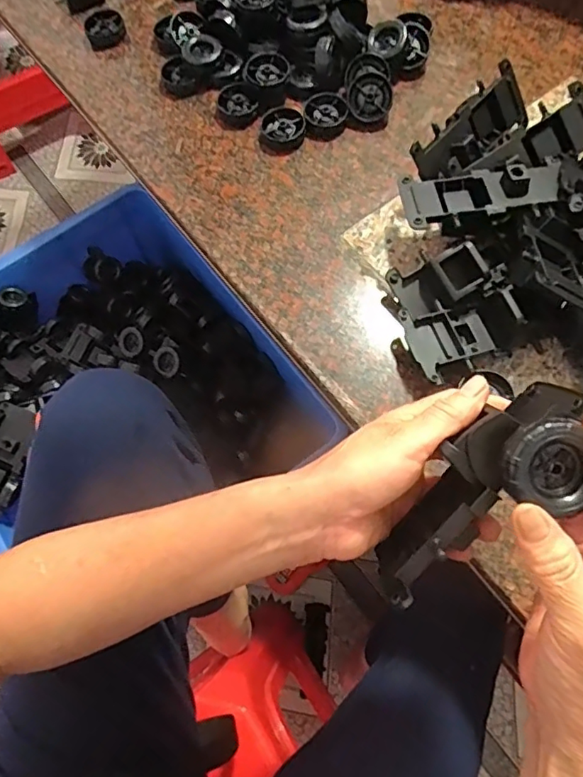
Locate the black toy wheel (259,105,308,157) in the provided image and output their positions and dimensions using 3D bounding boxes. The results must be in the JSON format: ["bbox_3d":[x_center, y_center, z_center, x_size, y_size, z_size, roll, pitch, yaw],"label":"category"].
[{"bbox_3d":[-0.010,-0.282,0.587,0.050,0.018,0.060,-5,68,1],"label":"black toy wheel"}]

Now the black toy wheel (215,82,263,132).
[{"bbox_3d":[-0.059,-0.315,0.603,0.051,0.021,0.050,-1,68,3],"label":"black toy wheel"}]

